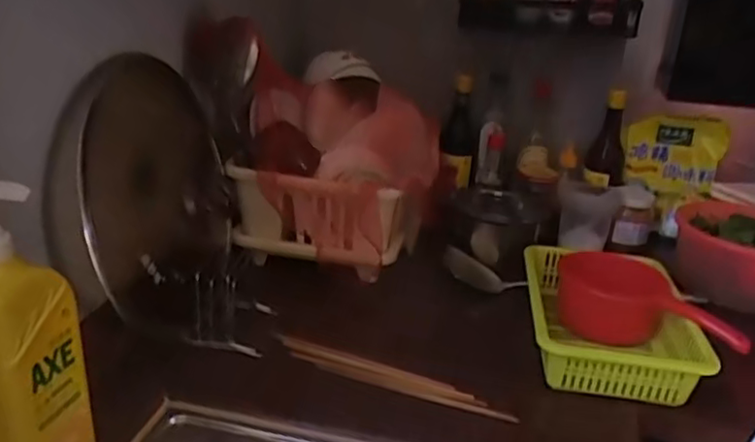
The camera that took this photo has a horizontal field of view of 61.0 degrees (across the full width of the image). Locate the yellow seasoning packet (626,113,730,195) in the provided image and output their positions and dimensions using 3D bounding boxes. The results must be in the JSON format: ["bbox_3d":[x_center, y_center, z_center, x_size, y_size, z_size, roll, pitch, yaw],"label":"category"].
[{"bbox_3d":[0.529,-0.121,1.154,0.160,0.137,0.043,9,24,12],"label":"yellow seasoning packet"}]

